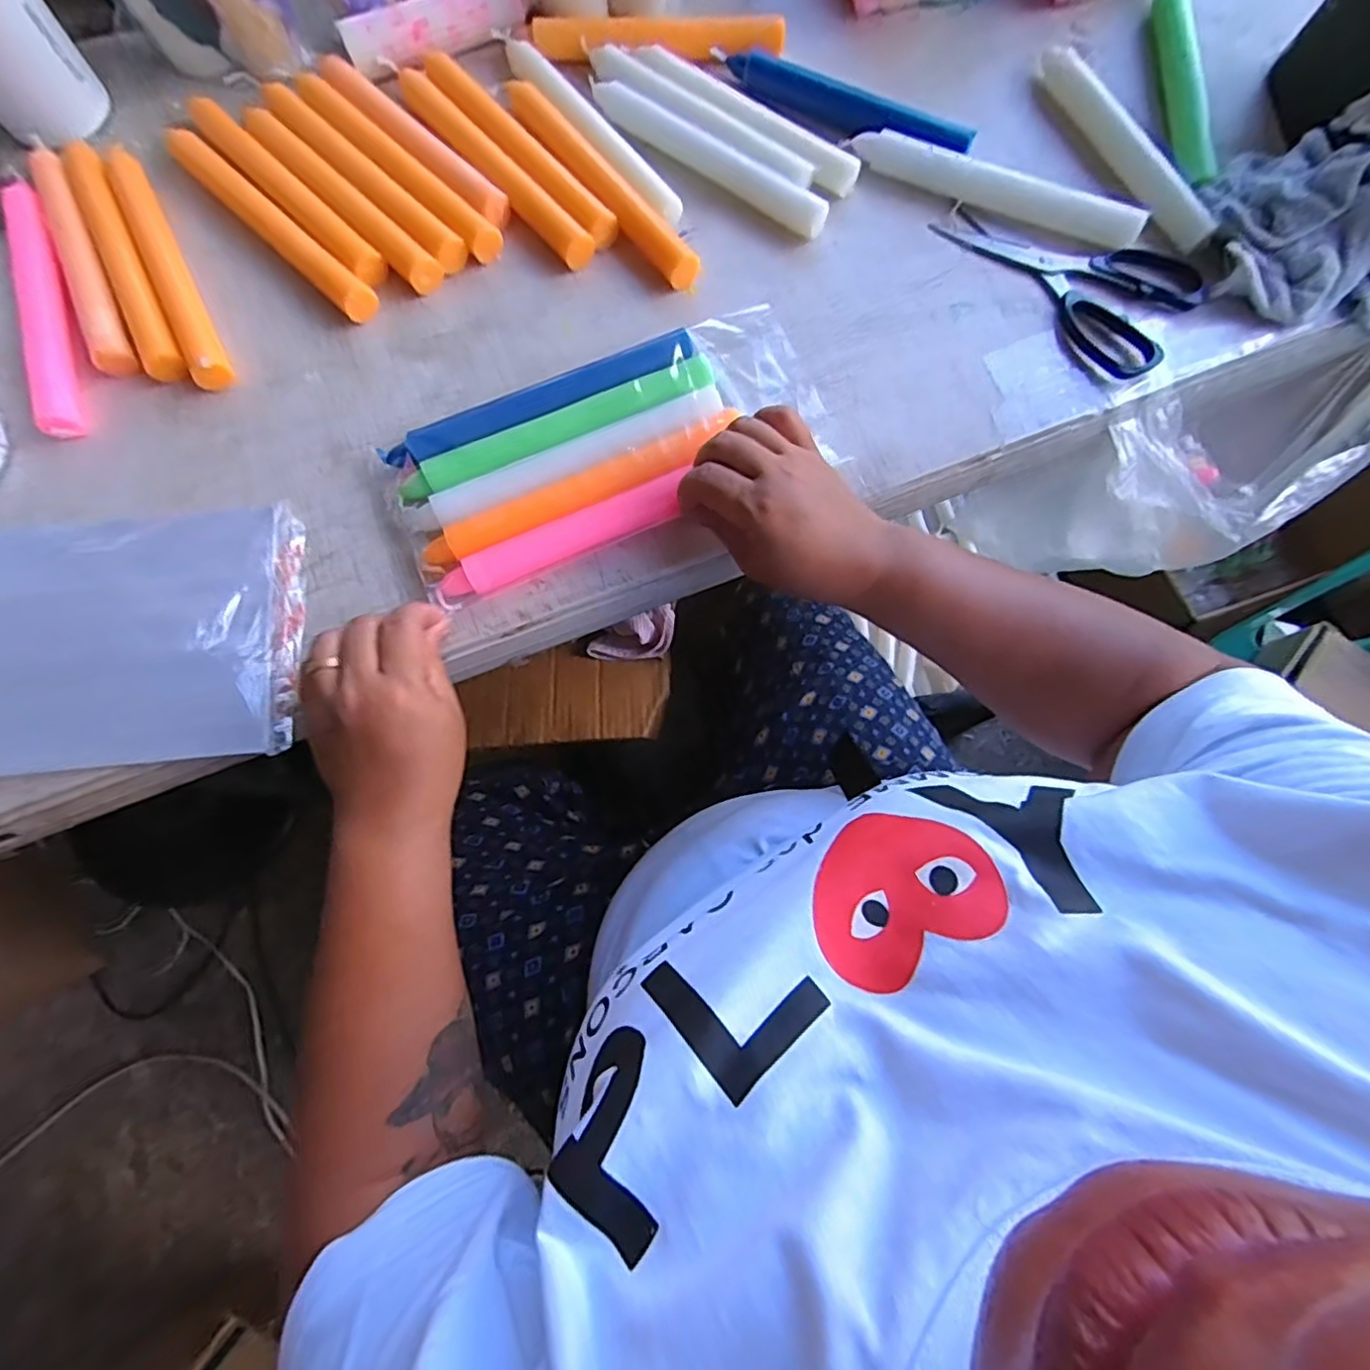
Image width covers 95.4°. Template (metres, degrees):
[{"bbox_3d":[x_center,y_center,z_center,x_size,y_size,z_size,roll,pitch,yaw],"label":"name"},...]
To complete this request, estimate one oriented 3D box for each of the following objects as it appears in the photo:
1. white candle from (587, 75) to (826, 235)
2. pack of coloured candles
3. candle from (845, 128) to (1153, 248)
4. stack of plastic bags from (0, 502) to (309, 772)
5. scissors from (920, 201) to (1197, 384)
[{"bbox_3d":[0.016,-0.387,0.454,0.205,0.017,0.026,40,80,8],"label":"white candle"},{"bbox_3d":[-0.042,-0.151,0.384,0.274,0.032,0.125,-31,79,-8],"label":"pack of coloured candles"},{"bbox_3d":[0.216,-0.350,0.435,0.204,0.016,0.021,26,79,6],"label":"candle"},{"bbox_3d":[-0.370,-0.027,0.361,0.280,0.028,0.151,-5,77,-1],"label":"stack of plastic bags"},{"bbox_3d":[0.266,-0.289,0.429,0.097,0.009,0.172,-44,81,-9],"label":"scissors"}]

